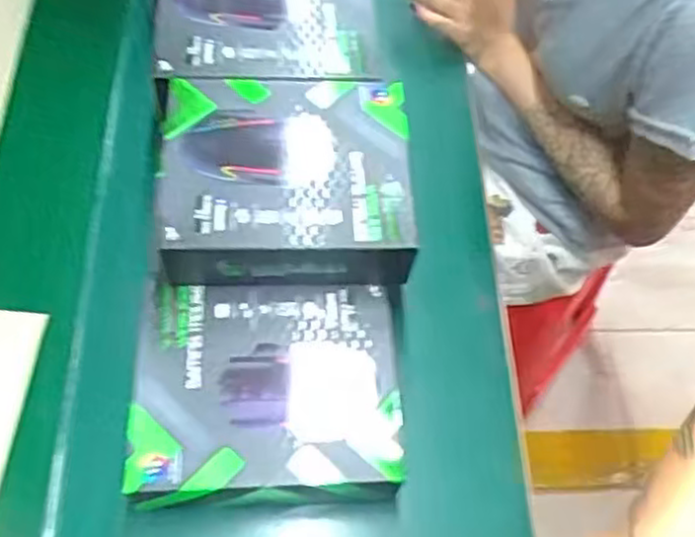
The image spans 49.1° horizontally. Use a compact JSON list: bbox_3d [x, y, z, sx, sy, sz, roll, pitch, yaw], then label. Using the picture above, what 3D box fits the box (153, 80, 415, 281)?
[{"bbox_3d":[-0.050,-0.072,0.582,0.192,0.049,0.164,0,60,-3],"label":"box"}]

